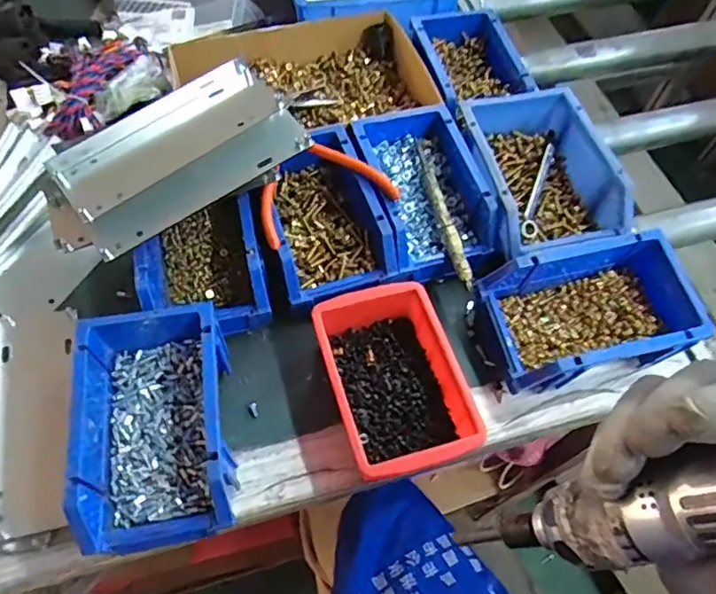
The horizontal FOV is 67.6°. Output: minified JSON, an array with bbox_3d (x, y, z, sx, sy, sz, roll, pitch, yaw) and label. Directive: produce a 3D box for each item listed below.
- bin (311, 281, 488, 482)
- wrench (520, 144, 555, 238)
[{"bbox_3d":[0.026,0.064,0.435,0.099,0.053,0.157,-14,63,-10],"label":"bin"},{"bbox_3d":[0.183,-0.106,0.537,0.014,0.014,0.113,20,62,8],"label":"wrench"}]

